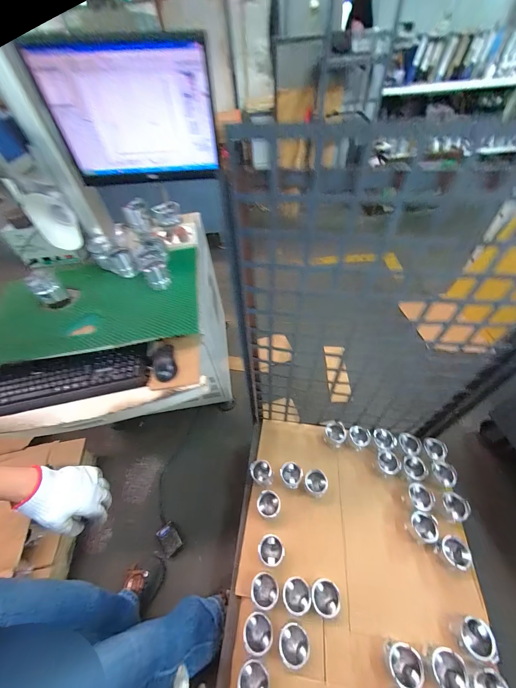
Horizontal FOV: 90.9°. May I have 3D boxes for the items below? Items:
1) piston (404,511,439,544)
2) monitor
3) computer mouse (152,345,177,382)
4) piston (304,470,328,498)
[{"bbox_3d":[0.516,0.581,0.802,0.077,0.055,0.076,-2,50,3],"label":"piston"},{"bbox_3d":[-0.332,-0.616,0.708,0.428,0.286,0.094,-8,50,-2],"label":"monitor"},{"bbox_3d":[-0.261,0.050,0.707,0.058,0.032,0.114,-16,50,-9],"label":"computer mouse"},{"bbox_3d":[0.206,0.500,0.915,0.077,0.077,0.078,-2,50,3],"label":"piston"}]

